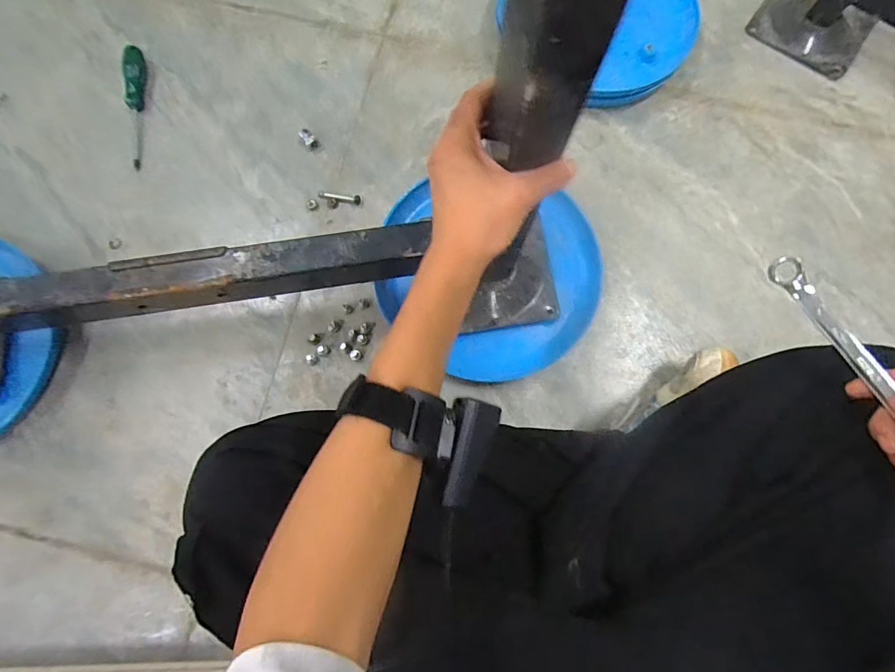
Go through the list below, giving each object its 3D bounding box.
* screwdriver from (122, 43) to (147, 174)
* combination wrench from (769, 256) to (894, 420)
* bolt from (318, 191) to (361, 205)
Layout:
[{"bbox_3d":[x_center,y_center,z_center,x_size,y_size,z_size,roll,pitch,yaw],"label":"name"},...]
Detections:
[{"bbox_3d":[-0.462,-0.340,0.657,0.023,0.031,0.200,-7,76,-1],"label":"screwdriver"},{"bbox_3d":[0.285,0.023,0.305,0.014,0.014,0.185,-22,70,-5],"label":"combination wrench"},{"bbox_3d":[-0.153,-0.197,0.634,0.061,0.008,0.012,9,77,2],"label":"bolt"}]

